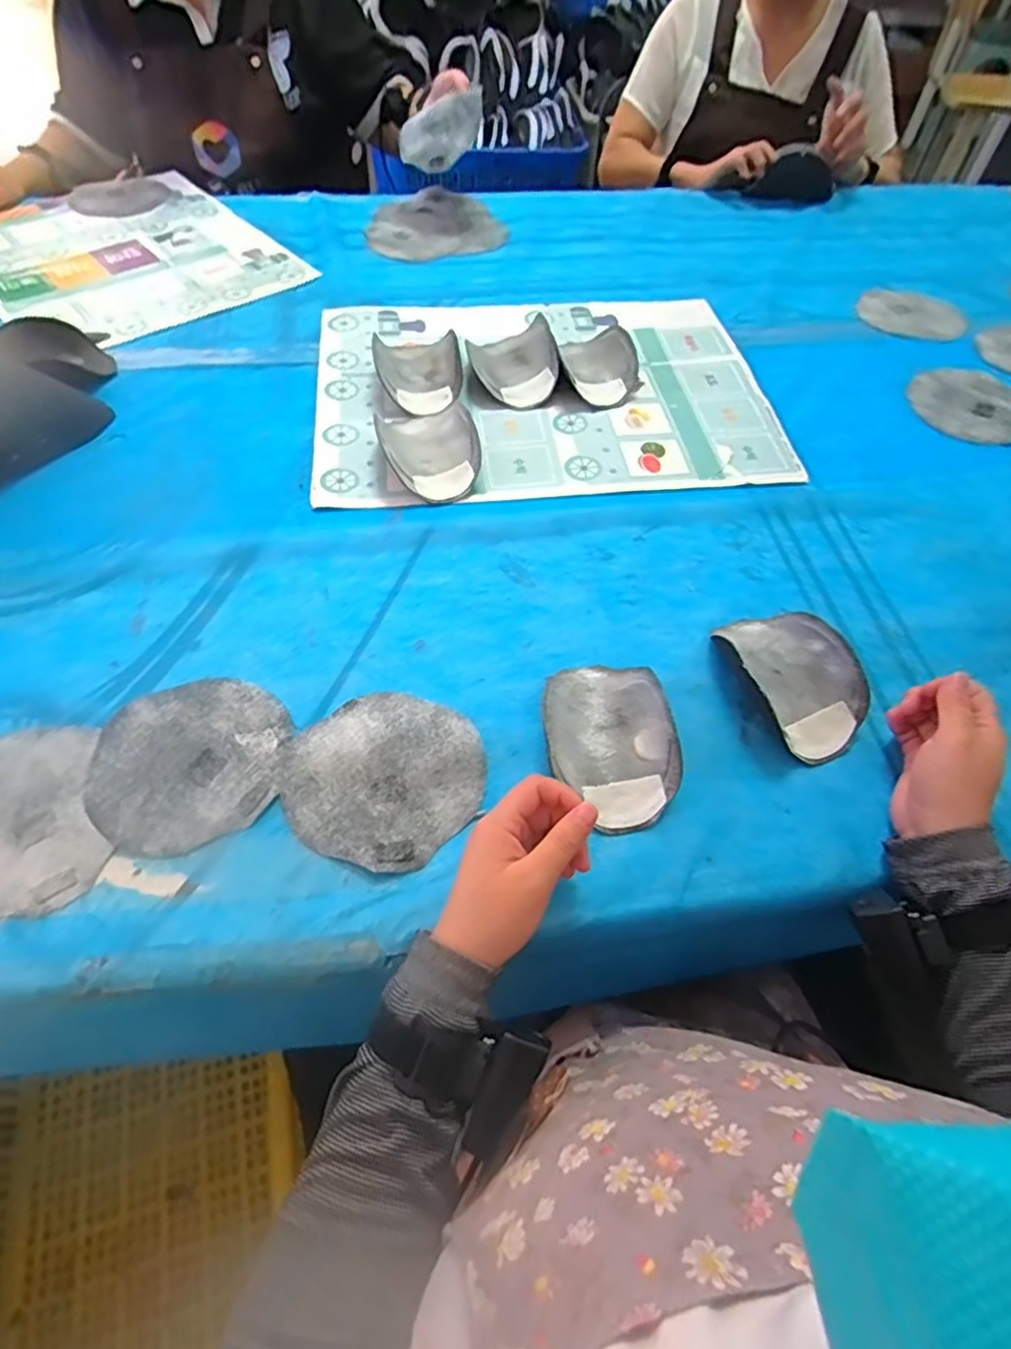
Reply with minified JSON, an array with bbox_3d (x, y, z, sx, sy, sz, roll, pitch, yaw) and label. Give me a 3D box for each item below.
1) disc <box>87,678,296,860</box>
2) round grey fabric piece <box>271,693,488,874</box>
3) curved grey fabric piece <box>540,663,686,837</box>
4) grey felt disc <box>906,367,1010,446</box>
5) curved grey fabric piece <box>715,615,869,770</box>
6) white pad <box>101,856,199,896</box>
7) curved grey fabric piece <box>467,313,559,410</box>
[{"bbox_3d":[-0.240,0.064,0.503,0.146,0.004,0.137,1,55,-1],"label":"disc"},{"bbox_3d":[-0.093,0.075,0.496,0.147,0.011,0.134,1,55,-1],"label":"round grey fabric piece"},{"bbox_3d":[0.076,0.044,0.505,0.093,0.043,0.142,-7,56,-7],"label":"curved grey fabric piece"},{"bbox_3d":[0.583,-0.343,0.829,0.147,0.012,0.163,7,56,2],"label":"grey felt disc"},{"bbox_3d":[0.240,-0.004,0.546,0.083,0.037,0.139,-26,60,-18],"label":"curved grey fabric piece"},{"bbox_3d":[-0.247,0.141,0.454,0.065,0.004,0.017,14,56,8],"label":"white pad"},{"bbox_3d":[0.007,-0.373,0.783,0.097,0.052,0.115,-9,56,-8],"label":"curved grey fabric piece"}]

